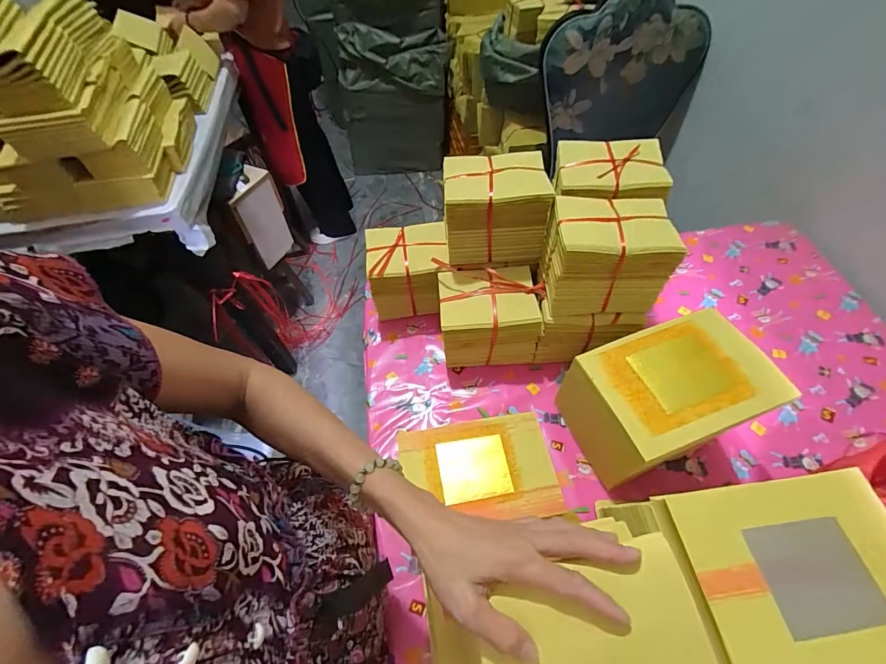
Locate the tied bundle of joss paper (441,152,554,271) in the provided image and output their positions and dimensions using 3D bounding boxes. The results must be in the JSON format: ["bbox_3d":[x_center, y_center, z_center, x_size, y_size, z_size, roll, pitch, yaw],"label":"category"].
[{"bbox_3d":[0.085,-0.207,0.673,0.162,0.141,0.121,-4,56,0],"label":"tied bundle of joss paper"}]

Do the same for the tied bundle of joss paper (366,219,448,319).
[{"bbox_3d":[-0.065,-0.113,0.760,0.148,0.138,0.128,-3,56,1],"label":"tied bundle of joss paper"}]

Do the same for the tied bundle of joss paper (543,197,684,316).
[{"bbox_3d":[0.248,-0.121,0.608,0.163,0.135,0.125,-2,56,1],"label":"tied bundle of joss paper"}]

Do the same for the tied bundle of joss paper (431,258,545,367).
[{"bbox_3d":[0.083,-0.028,0.713,0.175,0.150,0.131,-4,56,0],"label":"tied bundle of joss paper"}]

